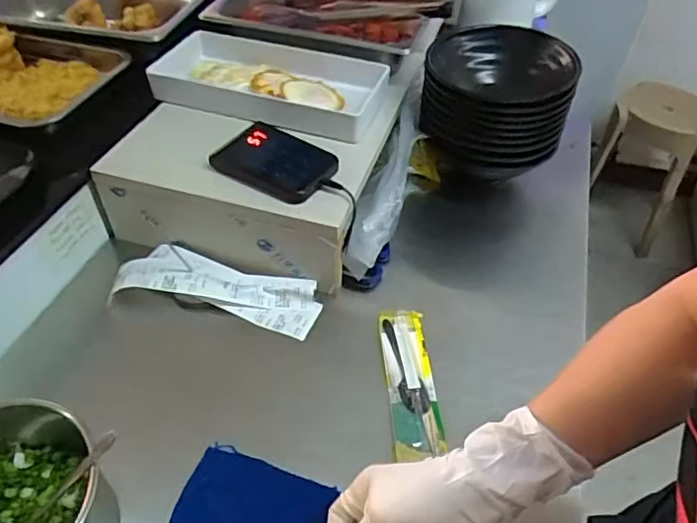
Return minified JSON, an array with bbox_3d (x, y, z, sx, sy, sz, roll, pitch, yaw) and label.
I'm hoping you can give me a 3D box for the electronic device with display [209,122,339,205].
[{"bbox_3d":[-0.081,-0.119,0.649,0.127,0.023,0.099,29,52,24],"label":"electronic device with display"}]

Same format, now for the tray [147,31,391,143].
[{"bbox_3d":[-0.108,-0.241,0.746,0.281,0.039,0.156,10,47,8],"label":"tray"}]

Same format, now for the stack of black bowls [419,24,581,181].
[{"bbox_3d":[0.195,-0.213,0.755,0.179,0.136,0.160,15,48,12],"label":"stack of black bowls"}]

